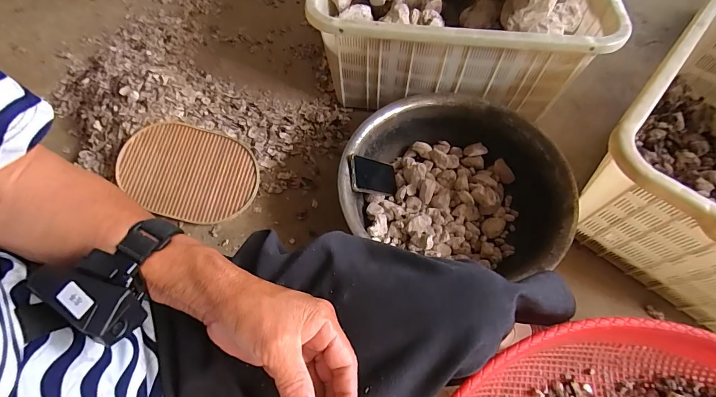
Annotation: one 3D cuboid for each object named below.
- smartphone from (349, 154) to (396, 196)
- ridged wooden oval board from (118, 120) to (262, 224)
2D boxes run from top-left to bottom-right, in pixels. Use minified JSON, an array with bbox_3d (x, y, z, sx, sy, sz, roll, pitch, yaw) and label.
[{"bbox_3d":[0.036,-0.045,0.757,0.015,0.150,0.074,-14,76,41],"label":"smartphone"},{"bbox_3d":[-0.395,-0.059,0.815,0.317,0.012,0.213,16,83,2],"label":"ridged wooden oval board"}]

